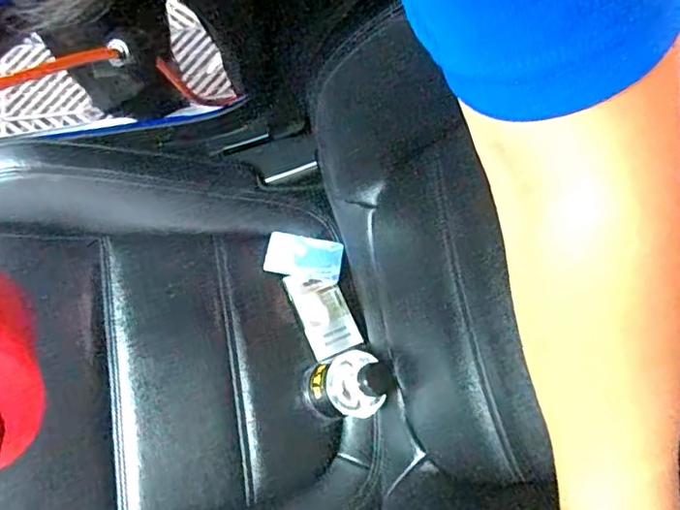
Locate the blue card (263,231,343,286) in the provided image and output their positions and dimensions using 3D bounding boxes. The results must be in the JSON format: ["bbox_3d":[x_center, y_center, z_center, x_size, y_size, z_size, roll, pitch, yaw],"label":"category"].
[{"bbox_3d":[-0.042,0.003,0.657,0.086,0.004,0.052,11,69,6],"label":"blue card"}]

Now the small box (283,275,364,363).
[{"bbox_3d":[-0.019,0.063,0.639,0.055,0.006,0.098,-23,76,-9],"label":"small box"}]

